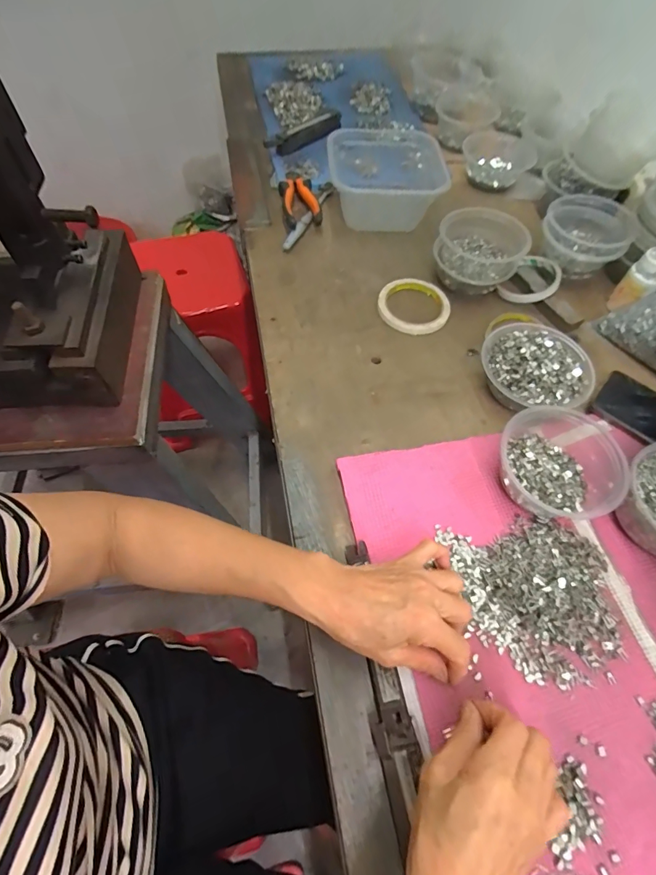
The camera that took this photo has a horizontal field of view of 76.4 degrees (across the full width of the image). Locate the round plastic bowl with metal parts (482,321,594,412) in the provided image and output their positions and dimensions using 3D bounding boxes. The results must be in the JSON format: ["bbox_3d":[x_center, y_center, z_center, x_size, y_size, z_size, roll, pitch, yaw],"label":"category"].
[{"bbox_3d":[0.238,-0.078,0.485,0.110,0.051,0.116,1,60,-2],"label":"round plastic bowl with metal parts"}]

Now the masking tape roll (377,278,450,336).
[{"bbox_3d":[0.116,-0.185,0.576,0.100,0.019,0.097,1,60,-2],"label":"masking tape roll"}]

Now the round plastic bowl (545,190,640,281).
[{"bbox_3d":[0.357,-0.284,0.587,0.108,0.065,0.102,1,60,-2],"label":"round plastic bowl"}]

